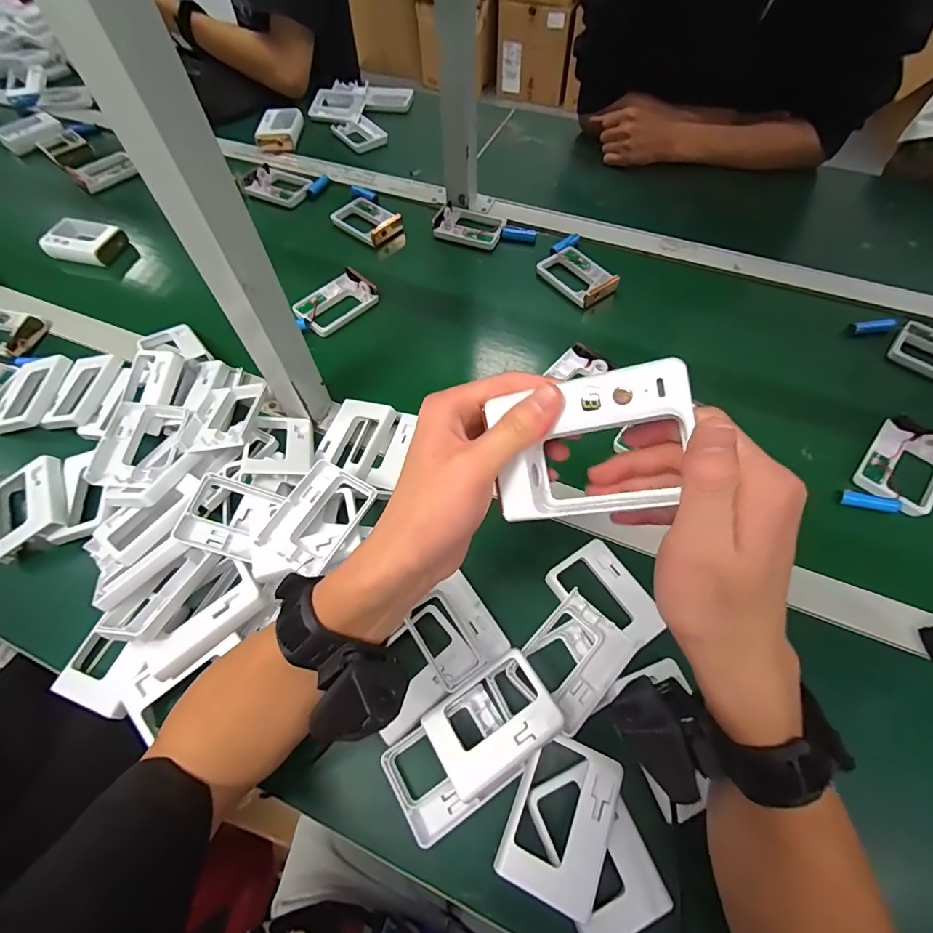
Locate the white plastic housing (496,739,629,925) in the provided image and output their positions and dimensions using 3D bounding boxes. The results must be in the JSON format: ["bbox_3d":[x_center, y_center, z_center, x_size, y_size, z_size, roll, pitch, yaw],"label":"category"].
[{"bbox_3d":[0.065,0.241,0.311,0.065,0.015,0.092,22,64,12],"label":"white plastic housing"}]

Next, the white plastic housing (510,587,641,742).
[{"bbox_3d":[0.085,0.156,0.366,0.068,0.018,0.092,39,69,20],"label":"white plastic housing"}]

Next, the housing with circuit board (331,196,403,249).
[{"bbox_3d":[-0.148,-0.378,0.689,0.105,0.031,0.071,33,67,17],"label":"housing with circuit board"}]

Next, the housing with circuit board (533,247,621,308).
[{"bbox_3d":[0.153,-0.261,0.624,0.067,0.026,0.099,-35,66,-17],"label":"housing with circuit board"}]

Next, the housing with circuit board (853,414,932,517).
[{"bbox_3d":[0.450,-0.002,0.462,0.069,0.017,0.103,37,68,19],"label":"housing with circuit board"}]

